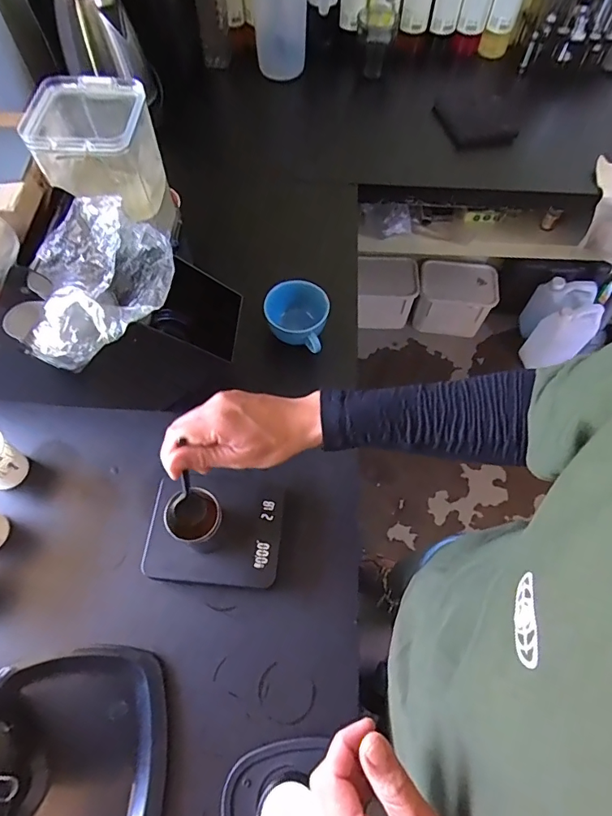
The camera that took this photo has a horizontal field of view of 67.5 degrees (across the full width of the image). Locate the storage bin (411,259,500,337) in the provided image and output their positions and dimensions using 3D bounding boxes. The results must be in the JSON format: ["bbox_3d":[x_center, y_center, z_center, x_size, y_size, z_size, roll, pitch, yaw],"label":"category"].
[{"bbox_3d":[0.570,-0.413,1.776,0.295,0.273,0.162,10,63,4],"label":"storage bin"}]

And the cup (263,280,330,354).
[{"bbox_3d":[-0.016,-0.136,0.691,0.095,0.057,0.096,0,63,-1],"label":"cup"}]

